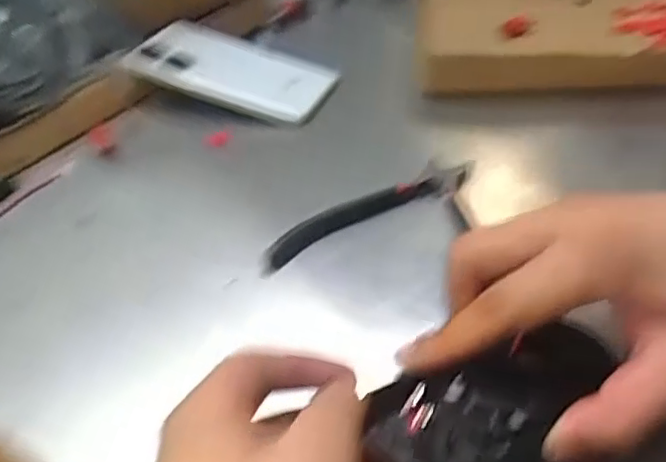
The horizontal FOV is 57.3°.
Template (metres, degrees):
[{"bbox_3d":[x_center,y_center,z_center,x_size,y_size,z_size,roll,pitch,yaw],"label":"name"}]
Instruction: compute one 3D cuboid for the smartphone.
[{"bbox_3d":[-0.080,-0.131,0.498,0.161,0.013,0.079,20,55,9],"label":"smartphone"}]

